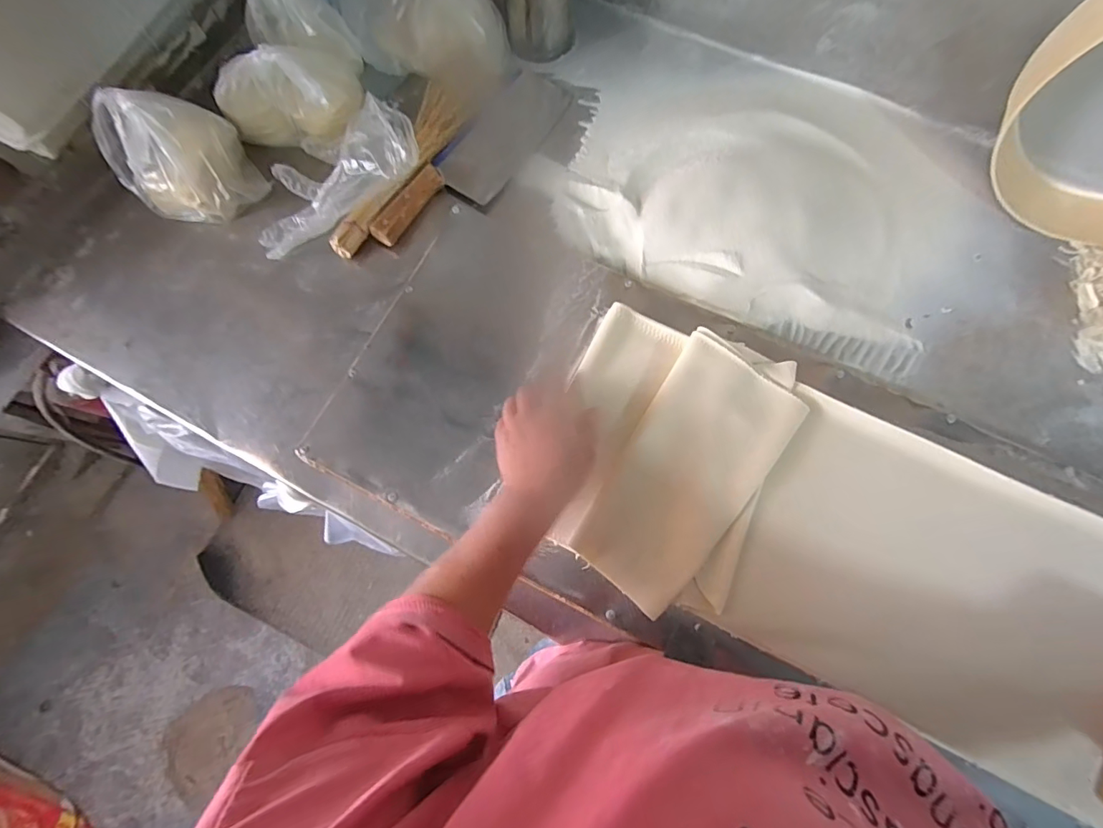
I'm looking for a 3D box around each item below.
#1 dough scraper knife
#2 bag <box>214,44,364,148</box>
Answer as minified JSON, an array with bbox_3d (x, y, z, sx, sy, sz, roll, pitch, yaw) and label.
[{"bbox_3d":[-0.093,-0.333,0.614,0.100,0.032,0.330,36,80,10],"label":"dough scraper knife"},{"bbox_3d":[-0.341,-0.417,0.613,0.180,0.079,0.104,8,76,4],"label":"bag"}]

